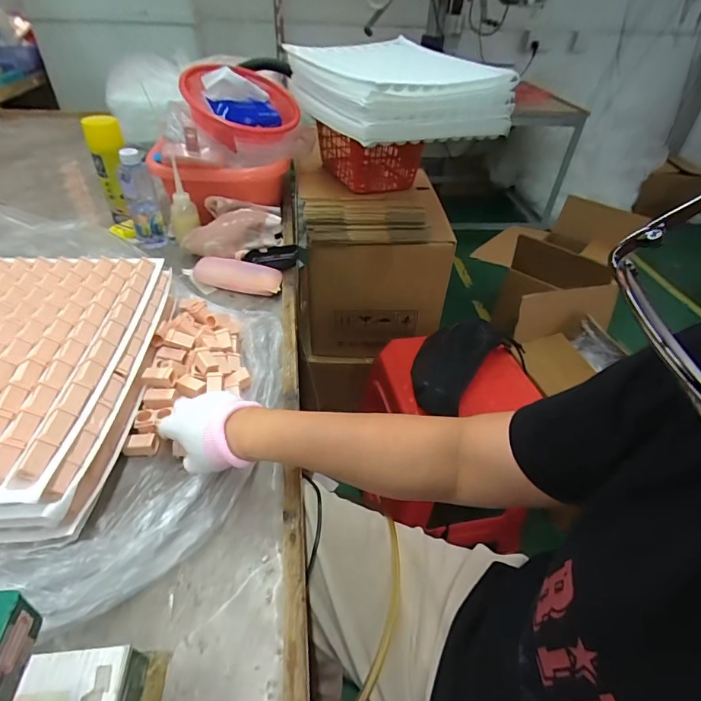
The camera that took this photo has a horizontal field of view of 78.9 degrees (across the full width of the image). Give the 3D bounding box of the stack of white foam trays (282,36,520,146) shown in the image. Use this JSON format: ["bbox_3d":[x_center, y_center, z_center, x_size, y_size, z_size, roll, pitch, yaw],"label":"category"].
[{"bbox_3d":[0.086,-0.494,0.805,0.309,0.096,0.314,-16,46,-21],"label":"stack of white foam trays"}]

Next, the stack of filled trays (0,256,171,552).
[{"bbox_3d":[-0.407,0.029,0.497,0.303,0.085,0.402,-2,42,-7],"label":"stack of filled trays"}]

